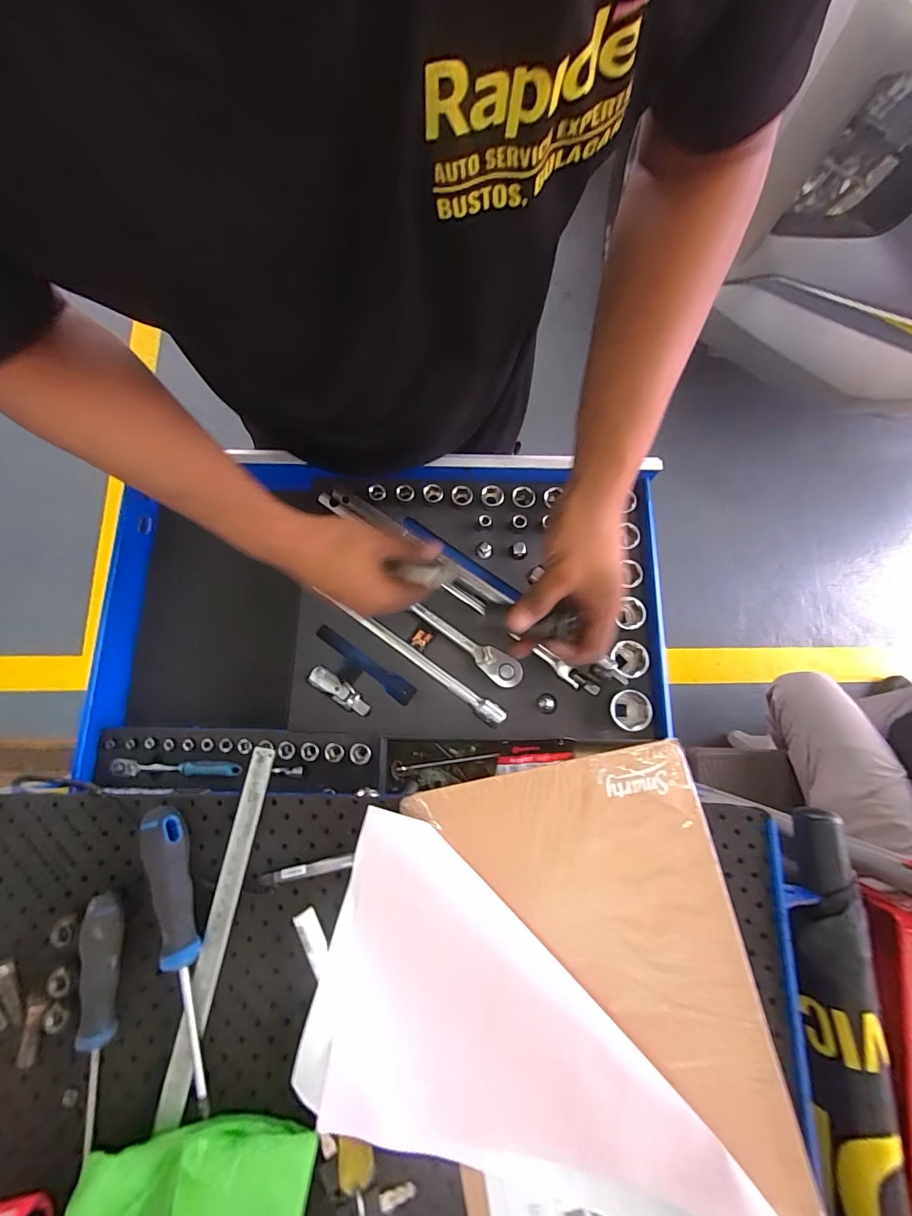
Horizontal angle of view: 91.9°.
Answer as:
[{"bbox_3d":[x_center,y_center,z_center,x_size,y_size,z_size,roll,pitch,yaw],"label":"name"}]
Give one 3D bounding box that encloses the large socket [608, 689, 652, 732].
[{"bbox_3d":[0.179,0.107,0.461,0.041,0.038,0.039,0,78,0],"label":"large socket"}]

